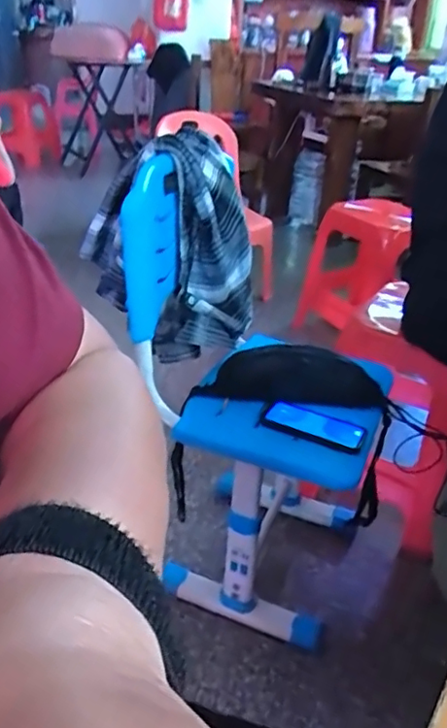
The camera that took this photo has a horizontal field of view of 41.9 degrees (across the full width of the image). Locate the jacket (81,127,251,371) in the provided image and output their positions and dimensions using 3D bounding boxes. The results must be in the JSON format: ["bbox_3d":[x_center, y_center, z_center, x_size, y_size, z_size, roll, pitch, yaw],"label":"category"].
[{"bbox_3d":[-0.092,-0.199,1.019,0.285,0.365,0.124,-1,31,-6],"label":"jacket"}]

